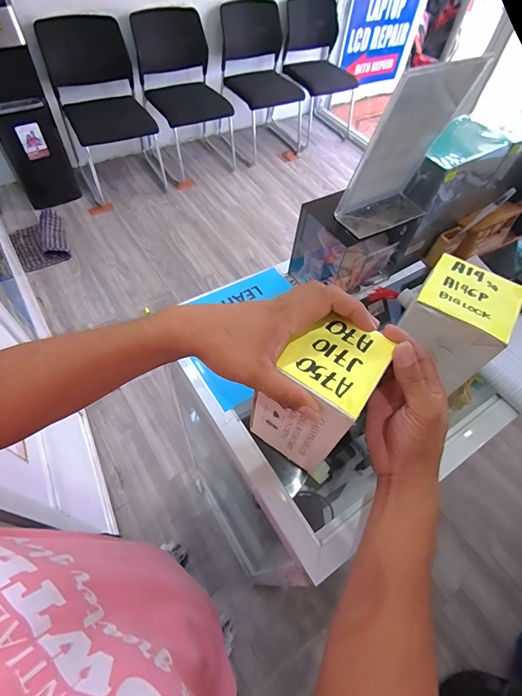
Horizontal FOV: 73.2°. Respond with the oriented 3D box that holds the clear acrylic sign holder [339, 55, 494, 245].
[{"bbox_3d":[0.176,-0.238,0.423,0.125,0.180,0.057,-31,64,-23],"label":"clear acrylic sign holder"}]

